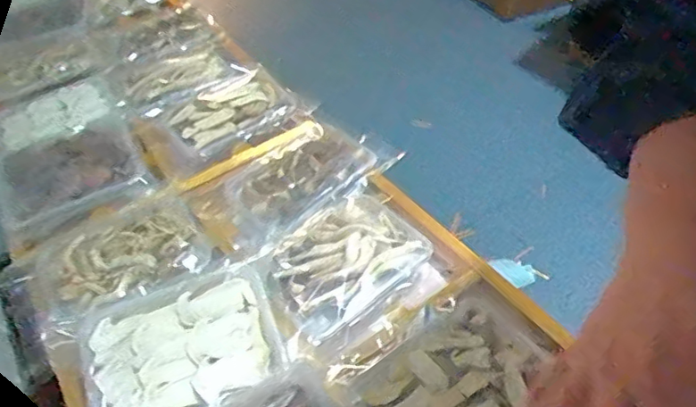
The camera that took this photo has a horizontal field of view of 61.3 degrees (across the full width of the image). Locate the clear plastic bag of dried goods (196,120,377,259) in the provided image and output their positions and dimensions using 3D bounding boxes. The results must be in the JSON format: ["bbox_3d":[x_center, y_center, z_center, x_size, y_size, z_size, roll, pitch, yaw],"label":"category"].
[{"bbox_3d":[-0.076,-0.027,0.665,0.134,0.027,0.183,33,58,32],"label":"clear plastic bag of dried goods"}]

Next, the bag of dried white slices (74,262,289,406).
[{"bbox_3d":[-0.146,0.126,0.513,0.167,0.033,0.130,-21,47,-13],"label":"bag of dried white slices"}]

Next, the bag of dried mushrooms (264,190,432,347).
[{"bbox_3d":[-0.008,0.051,0.582,0.118,0.023,0.159,33,58,33],"label":"bag of dried mushrooms"}]

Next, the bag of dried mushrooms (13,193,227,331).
[{"bbox_3d":[-0.241,0.054,0.616,0.172,0.034,0.177,-32,50,-22],"label":"bag of dried mushrooms"}]

